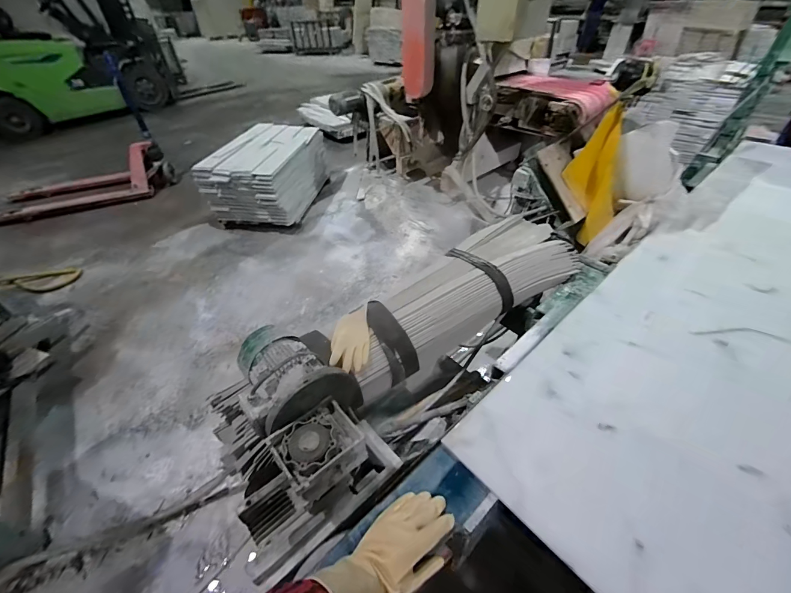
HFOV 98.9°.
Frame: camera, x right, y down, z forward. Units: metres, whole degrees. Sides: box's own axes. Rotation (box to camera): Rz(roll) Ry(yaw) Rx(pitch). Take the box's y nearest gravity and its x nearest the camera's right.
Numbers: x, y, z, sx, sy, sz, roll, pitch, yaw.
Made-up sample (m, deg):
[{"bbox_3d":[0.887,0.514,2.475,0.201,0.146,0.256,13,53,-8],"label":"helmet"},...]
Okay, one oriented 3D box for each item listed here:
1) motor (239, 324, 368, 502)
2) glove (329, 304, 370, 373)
[{"bbox_3d":[-0.199,0.204,0.712,0.202,0.150,0.367,-27,56,-24],"label":"motor"},{"bbox_3d":[-0.127,0.114,0.963,0.104,0.072,0.191,-2,42,1],"label":"glove"}]

